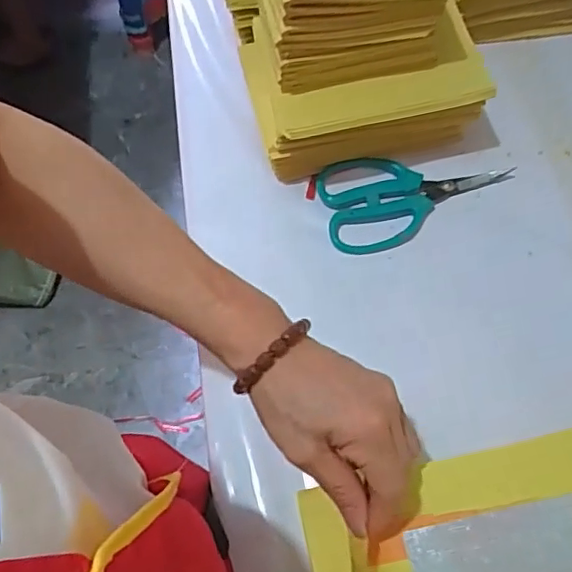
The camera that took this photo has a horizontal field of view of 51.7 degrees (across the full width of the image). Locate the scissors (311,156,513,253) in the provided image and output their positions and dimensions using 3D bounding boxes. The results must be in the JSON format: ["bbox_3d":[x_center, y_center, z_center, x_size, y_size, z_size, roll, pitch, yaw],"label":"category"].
[{"bbox_3d":[0.104,-0.073,0.468,0.149,0.009,0.079,-13,65,-3],"label":"scissors"}]

